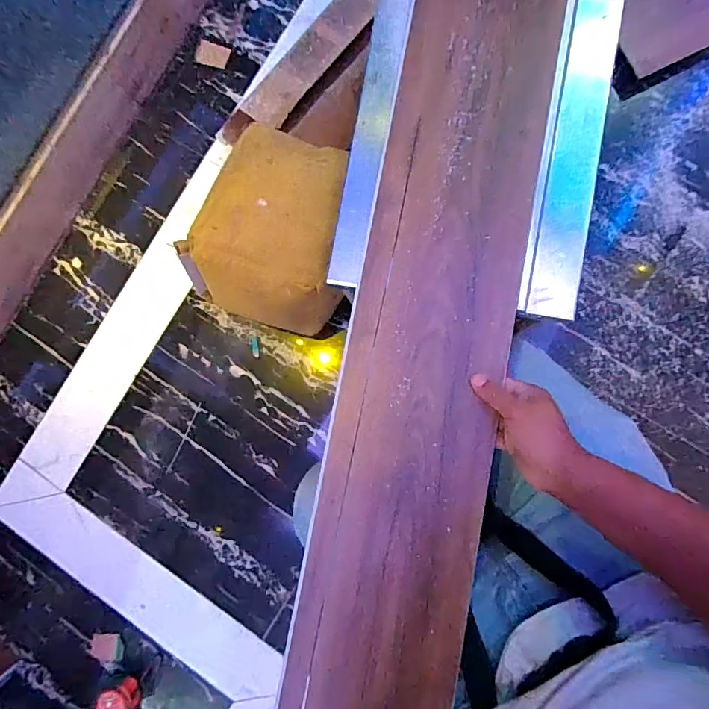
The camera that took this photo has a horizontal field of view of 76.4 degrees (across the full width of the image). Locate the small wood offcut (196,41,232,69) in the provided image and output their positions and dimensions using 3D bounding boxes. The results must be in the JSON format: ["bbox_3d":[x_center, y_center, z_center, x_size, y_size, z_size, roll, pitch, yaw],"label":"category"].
[{"bbox_3d":[-0.279,-0.590,0.886,0.068,0.006,0.042,22,91,7],"label":"small wood offcut"}]

